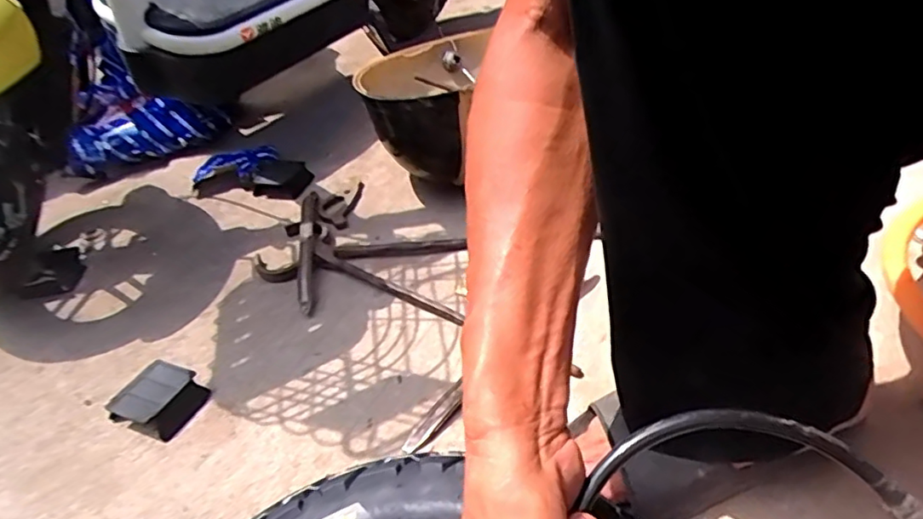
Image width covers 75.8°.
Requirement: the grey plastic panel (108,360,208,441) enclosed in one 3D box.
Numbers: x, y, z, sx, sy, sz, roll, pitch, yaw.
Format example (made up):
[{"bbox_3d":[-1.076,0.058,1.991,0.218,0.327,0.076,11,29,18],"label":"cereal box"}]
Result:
[{"bbox_3d":[-0.302,0.141,0.595,0.072,0.032,0.065,11,40,21],"label":"grey plastic panel"}]

